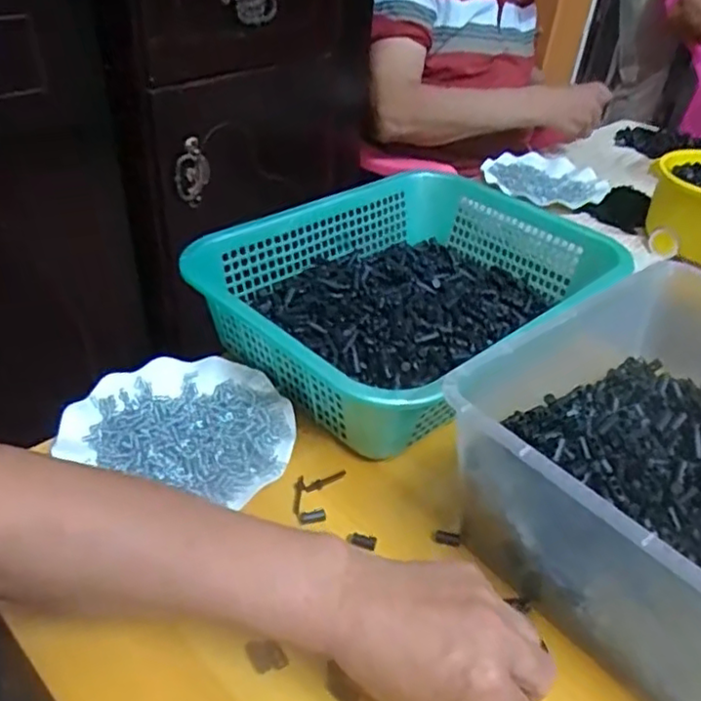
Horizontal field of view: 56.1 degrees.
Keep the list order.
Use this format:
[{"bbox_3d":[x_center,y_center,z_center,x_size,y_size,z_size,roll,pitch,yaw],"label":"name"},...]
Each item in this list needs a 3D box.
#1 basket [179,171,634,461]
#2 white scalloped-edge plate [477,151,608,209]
[{"bbox_3d":[0.061,-0.070,0.669,0.279,0.084,0.395,30,44,30],"label":"basket"},{"bbox_3d":[0.309,-0.268,1.036,0.180,0.026,0.186,3,37,-2],"label":"white scalloped-edge plate"}]

